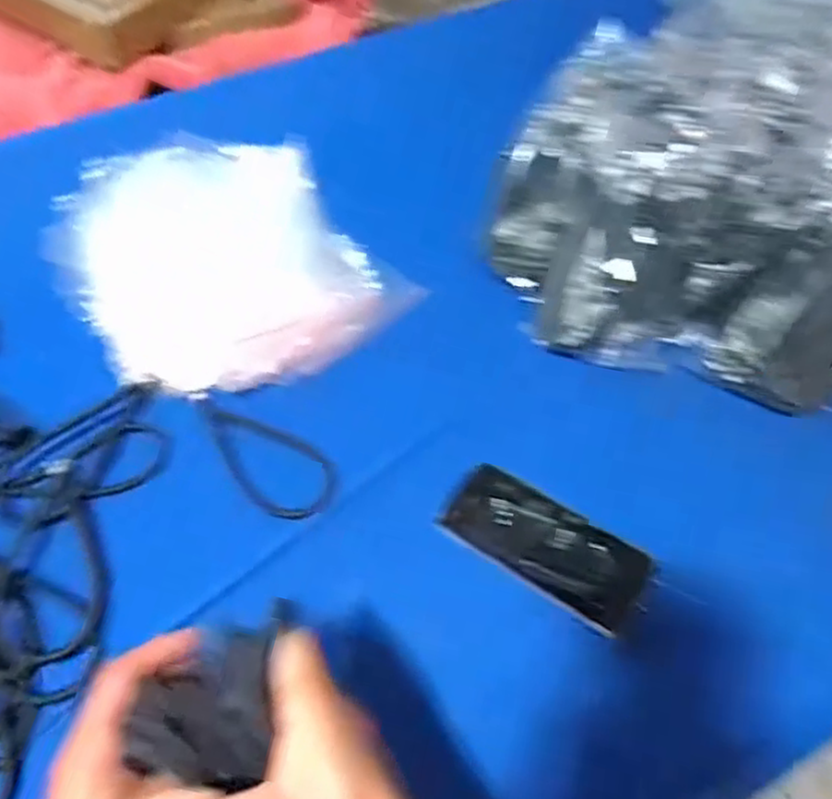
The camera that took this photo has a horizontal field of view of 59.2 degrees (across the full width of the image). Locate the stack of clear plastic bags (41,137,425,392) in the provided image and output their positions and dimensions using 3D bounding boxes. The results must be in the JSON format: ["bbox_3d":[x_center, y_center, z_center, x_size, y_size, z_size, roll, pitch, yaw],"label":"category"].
[{"bbox_3d":[-0.202,-0.150,0.753,0.294,0.064,0.338,-26,54,-18],"label":"stack of clear plastic bags"}]

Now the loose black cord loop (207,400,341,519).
[{"bbox_3d":[-0.132,0.049,0.627,0.148,0.011,0.067,32,58,25],"label":"loose black cord loop"}]

